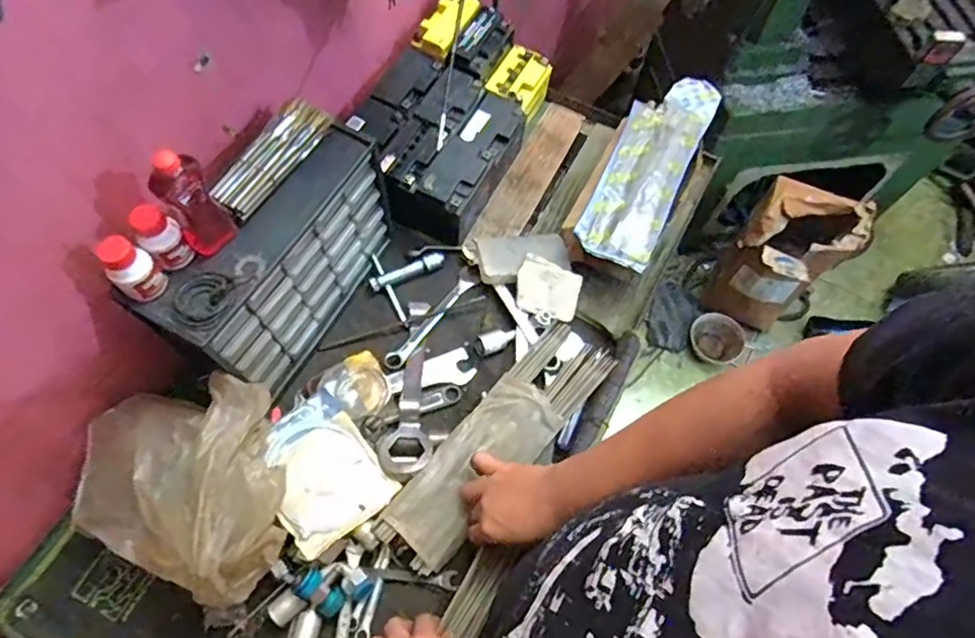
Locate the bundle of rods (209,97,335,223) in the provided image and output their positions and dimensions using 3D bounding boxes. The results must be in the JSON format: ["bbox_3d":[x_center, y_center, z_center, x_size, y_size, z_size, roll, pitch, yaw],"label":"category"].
[{"bbox_3d":[-0.239,-0.180,0.639,0.049,0.030,0.151,30,67,11],"label":"bundle of rods"}]

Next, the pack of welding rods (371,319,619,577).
[{"bbox_3d":[0.018,0.135,0.694,0.095,0.049,0.346,40,67,15],"label":"pack of welding rods"}]

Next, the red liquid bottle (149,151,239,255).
[{"bbox_3d":[-0.281,-0.111,0.556,0.049,0.130,0.036,-36,71,-17],"label":"red liquid bottle"}]

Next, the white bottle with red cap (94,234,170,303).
[{"bbox_3d":[-0.336,-0.047,0.552,0.031,0.069,0.039,39,69,15],"label":"white bottle with red cap"}]

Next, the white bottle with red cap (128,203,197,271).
[{"bbox_3d":[-0.316,-0.079,0.568,0.033,0.070,0.036,38,69,15],"label":"white bottle with red cap"}]

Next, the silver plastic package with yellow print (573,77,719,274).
[{"bbox_3d":[0.238,-0.230,0.864,0.112,0.031,0.354,25,66,9],"label":"silver plastic package with yellow print"}]

